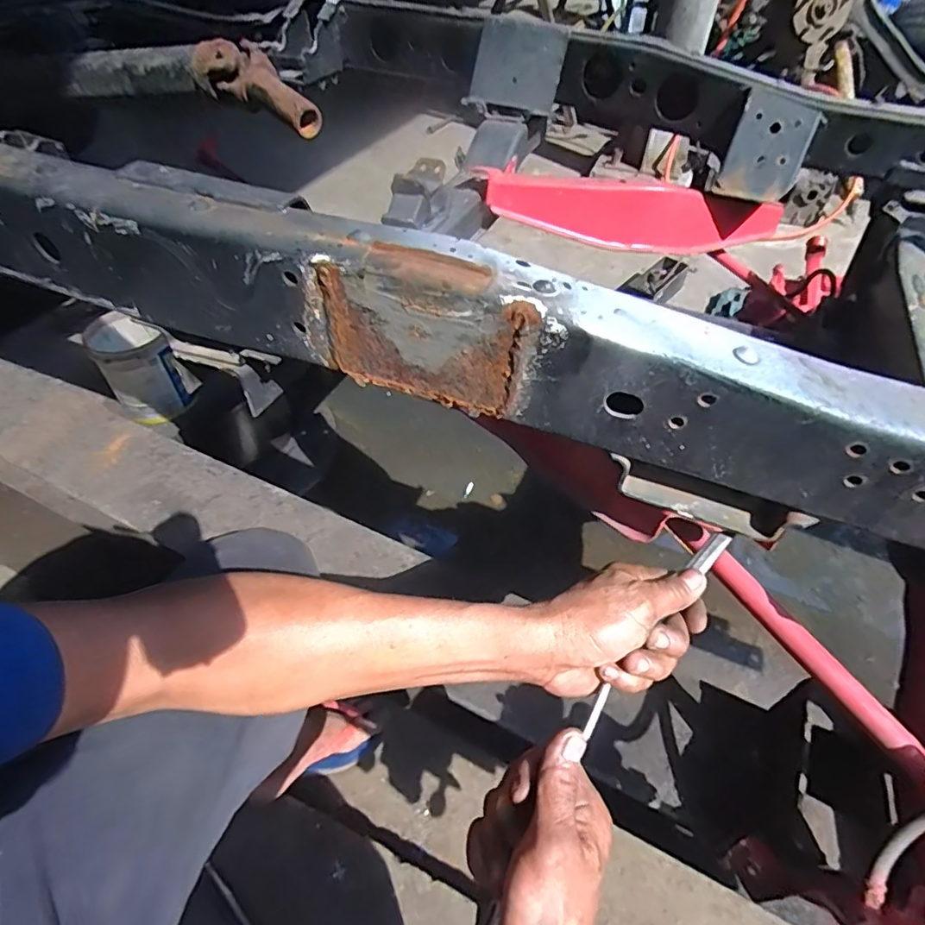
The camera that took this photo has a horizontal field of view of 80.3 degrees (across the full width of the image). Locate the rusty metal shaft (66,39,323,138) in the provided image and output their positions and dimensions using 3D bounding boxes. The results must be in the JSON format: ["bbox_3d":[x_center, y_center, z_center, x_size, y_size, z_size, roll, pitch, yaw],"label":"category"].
[{"bbox_3d":[-0.366,-0.502,0.720,0.414,0.077,0.064,21,52,17],"label":"rusty metal shaft"}]

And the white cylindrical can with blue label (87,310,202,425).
[{"bbox_3d":[-0.473,-0.142,0.810,0.100,0.120,0.117,-23,53,-19],"label":"white cylindrical can with blue label"}]

